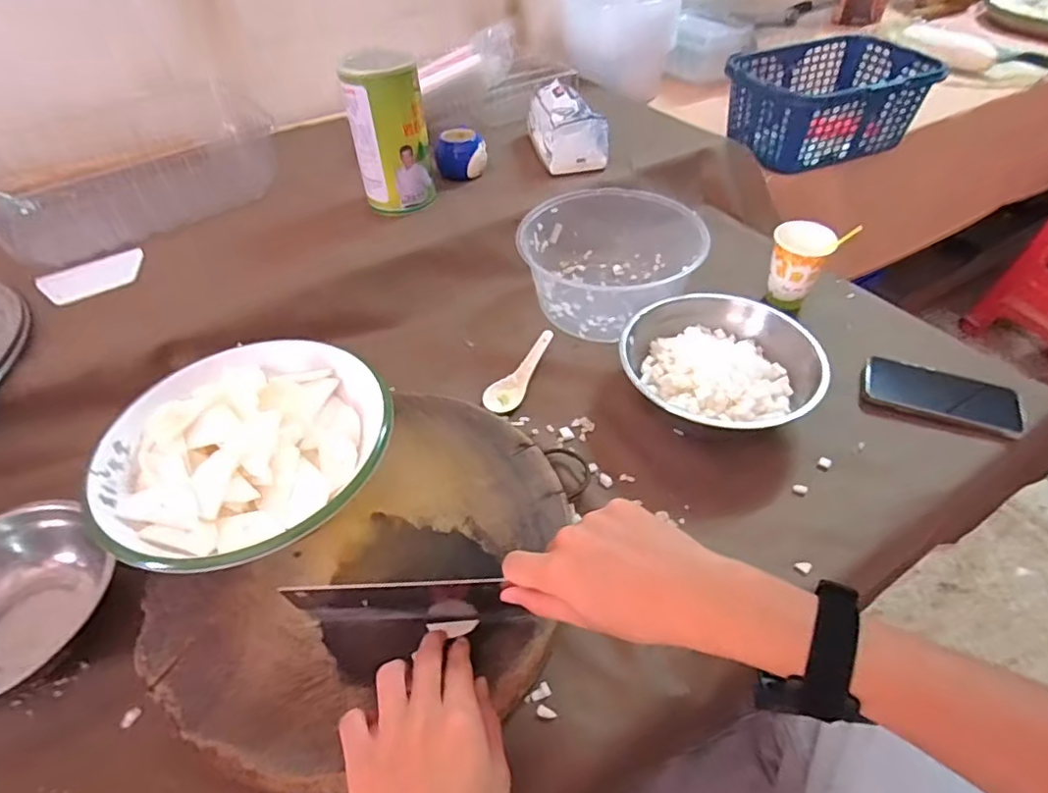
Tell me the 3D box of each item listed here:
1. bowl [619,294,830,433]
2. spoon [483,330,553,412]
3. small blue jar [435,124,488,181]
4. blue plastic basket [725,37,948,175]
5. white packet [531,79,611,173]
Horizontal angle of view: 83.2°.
[{"bbox_3d":[0.207,-0.034,0.643,0.203,0.077,0.175,-12,46,-8],"label":"bowl"},{"bbox_3d":[-0.002,-0.029,0.687,0.040,0.021,0.122,29,71,27],"label":"spoon"},{"bbox_3d":[-0.093,-0.358,0.874,0.076,0.054,0.058,-8,46,-4],"label":"small blue jar"},{"bbox_3d":[0.533,-0.517,1.045,0.304,0.129,0.244,-27,50,-21],"label":"blue plastic basket"},{"bbox_3d":[0.067,-0.426,0.918,0.103,0.082,0.162,-10,46,-6],"label":"white packet"}]

